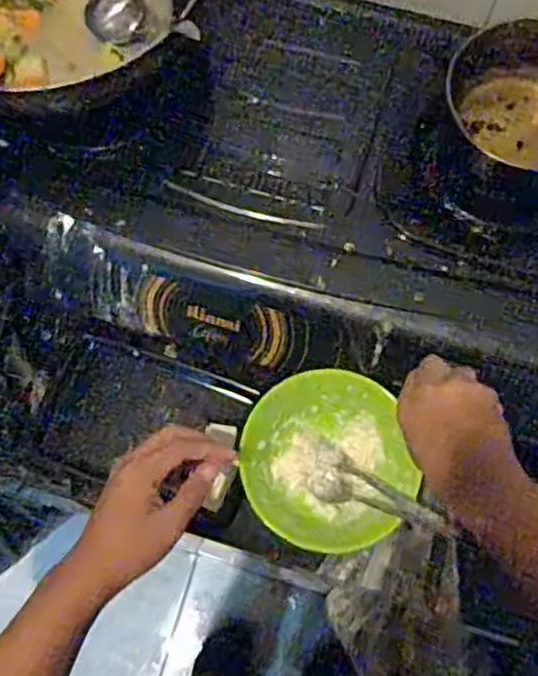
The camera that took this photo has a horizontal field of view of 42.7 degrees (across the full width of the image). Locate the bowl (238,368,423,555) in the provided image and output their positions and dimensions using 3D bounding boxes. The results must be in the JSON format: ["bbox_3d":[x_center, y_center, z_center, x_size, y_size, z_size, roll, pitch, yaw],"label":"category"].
[{"bbox_3d":[0.050,0.111,0.606,0.139,0.080,0.146,0,70,0],"label":"bowl"}]

